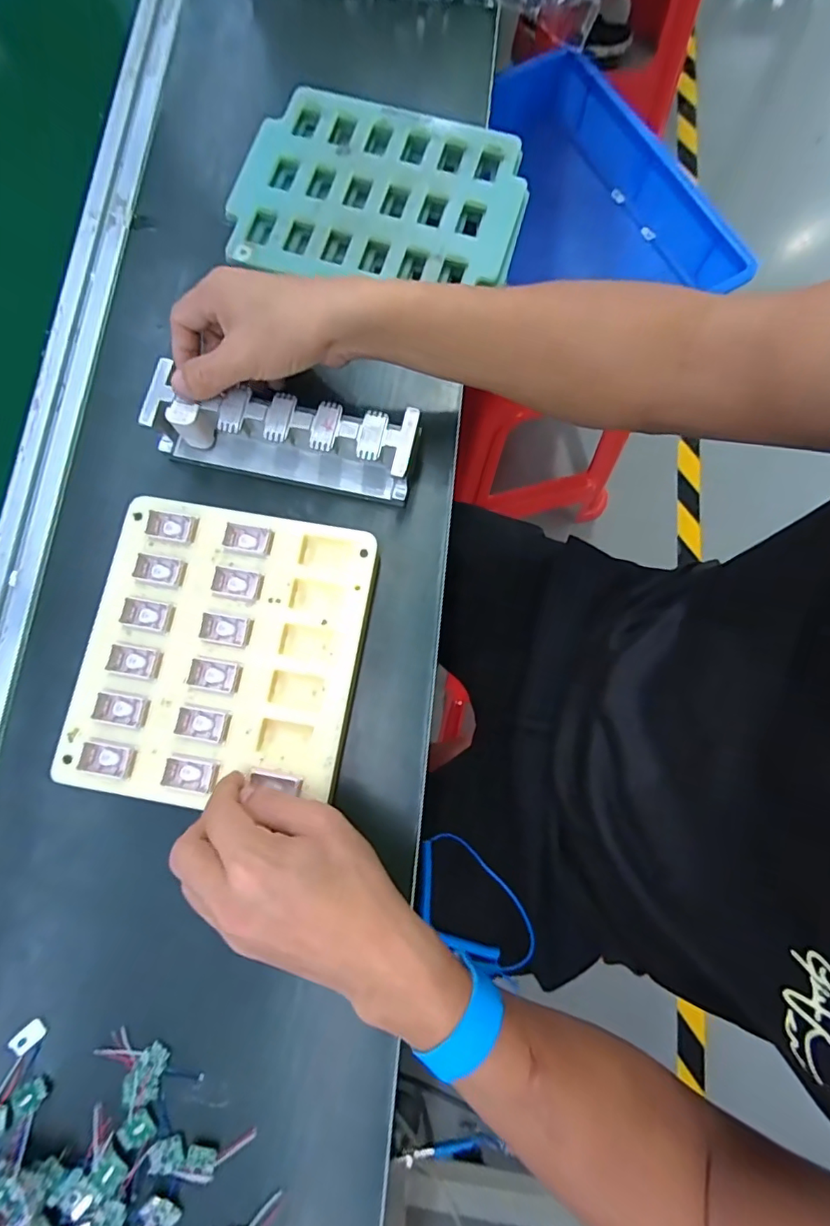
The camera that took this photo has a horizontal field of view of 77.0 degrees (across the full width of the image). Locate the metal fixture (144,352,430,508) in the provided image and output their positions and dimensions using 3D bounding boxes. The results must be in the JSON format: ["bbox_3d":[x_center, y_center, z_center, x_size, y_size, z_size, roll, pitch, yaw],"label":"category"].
[{"bbox_3d":[-0.093,-0.127,0.377,0.189,0.045,0.049,10,78,3],"label":"metal fixture"}]

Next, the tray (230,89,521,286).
[{"bbox_3d":[-0.028,-0.335,0.426,0.225,0.024,0.169,16,78,3],"label":"tray"}]

